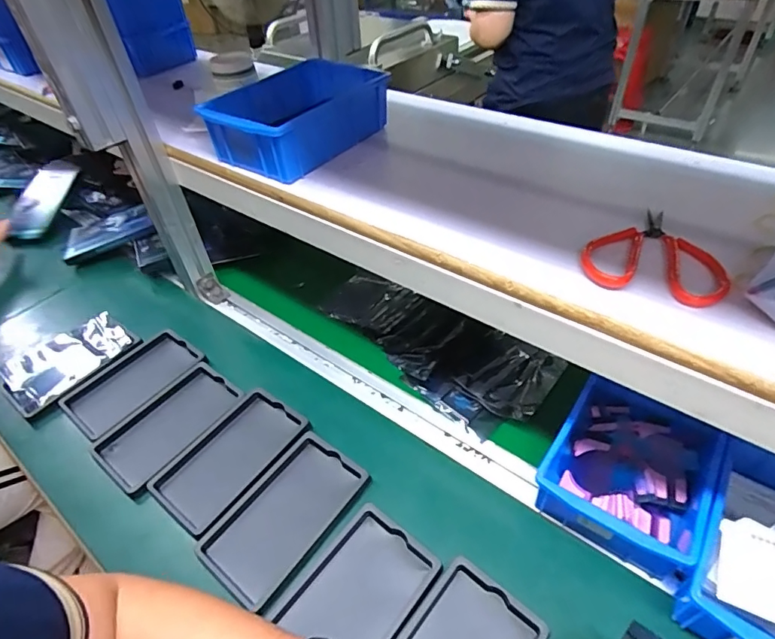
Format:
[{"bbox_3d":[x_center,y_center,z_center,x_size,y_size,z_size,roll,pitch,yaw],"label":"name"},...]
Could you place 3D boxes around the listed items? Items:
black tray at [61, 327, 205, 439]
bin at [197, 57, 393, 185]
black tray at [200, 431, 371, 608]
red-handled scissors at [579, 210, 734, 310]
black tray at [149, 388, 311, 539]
[{"bbox_3d":[-0.327,0.079,0.613,0.101,0.013,0.158,27,51,30],"label":"black tray"},{"bbox_3d":[-0.102,-0.240,0.562,0.130,0.063,0.199,24,50,28],"label":"bin"},{"bbox_3d":[-0.102,0.195,0.476,0.092,0.015,0.157,26,51,29],"label":"black tray"},{"bbox_3d":[0.217,-0.053,0.382,0.102,0.011,0.107,20,48,25],"label":"red-handled scissors"},{"bbox_3d":[-0.172,0.152,0.526,0.098,0.016,0.157,26,51,30],"label":"black tray"}]

